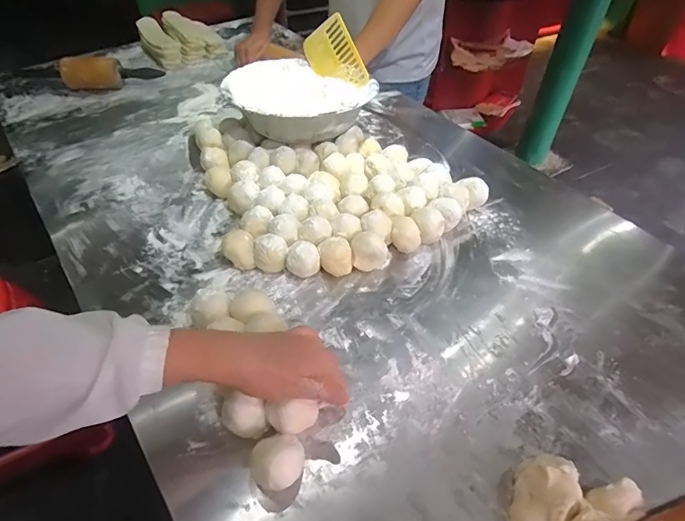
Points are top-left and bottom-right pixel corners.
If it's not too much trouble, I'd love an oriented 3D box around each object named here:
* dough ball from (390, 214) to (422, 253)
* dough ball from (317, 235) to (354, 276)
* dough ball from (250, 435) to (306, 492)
[{"bbox_3d":[0.098,-0.043,0.672,0.046,0.052,0.049,2,47,1],"label":"dough ball"},{"bbox_3d":[-0.010,-0.008,0.637,0.048,0.053,0.049,0,47,0],"label":"dough ball"},{"bbox_3d":[-0.064,0.204,0.433,0.048,0.057,0.050,0,47,0],"label":"dough ball"}]

